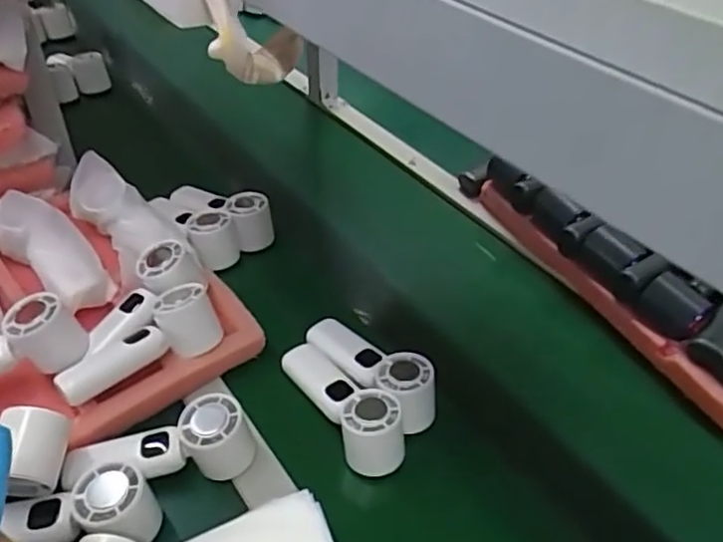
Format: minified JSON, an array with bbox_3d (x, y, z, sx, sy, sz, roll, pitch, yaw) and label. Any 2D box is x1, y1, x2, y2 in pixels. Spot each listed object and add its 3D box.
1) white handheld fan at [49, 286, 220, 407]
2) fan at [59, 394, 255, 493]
[{"bbox_3d":[-0.209,0.070,0.595,0.147,0.051,0.051,-23,47,-27],"label":"white handheld fan"},{"bbox_3d":[-0.171,0.147,0.534,0.152,0.051,0.047,-8,42,-12],"label":"fan"}]

